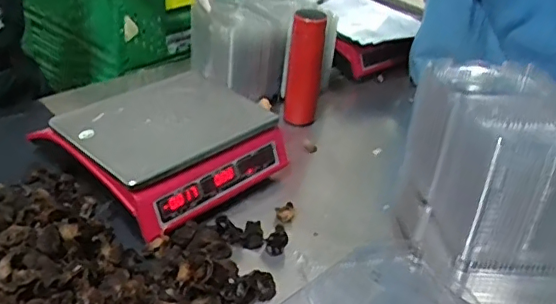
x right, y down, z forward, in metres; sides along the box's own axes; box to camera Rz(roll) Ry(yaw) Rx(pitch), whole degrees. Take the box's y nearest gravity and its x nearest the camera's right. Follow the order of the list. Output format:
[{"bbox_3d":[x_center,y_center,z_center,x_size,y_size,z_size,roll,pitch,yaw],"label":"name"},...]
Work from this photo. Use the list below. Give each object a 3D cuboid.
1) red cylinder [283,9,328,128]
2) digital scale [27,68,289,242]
[{"bbox_3d":[0.056,-0.172,1.175,0.068,0.240,0.074,8,32,2],"label":"red cylinder"},{"bbox_3d":[-0.181,-0.027,0.943,0.301,0.126,0.324,29,38,31],"label":"digital scale"}]

